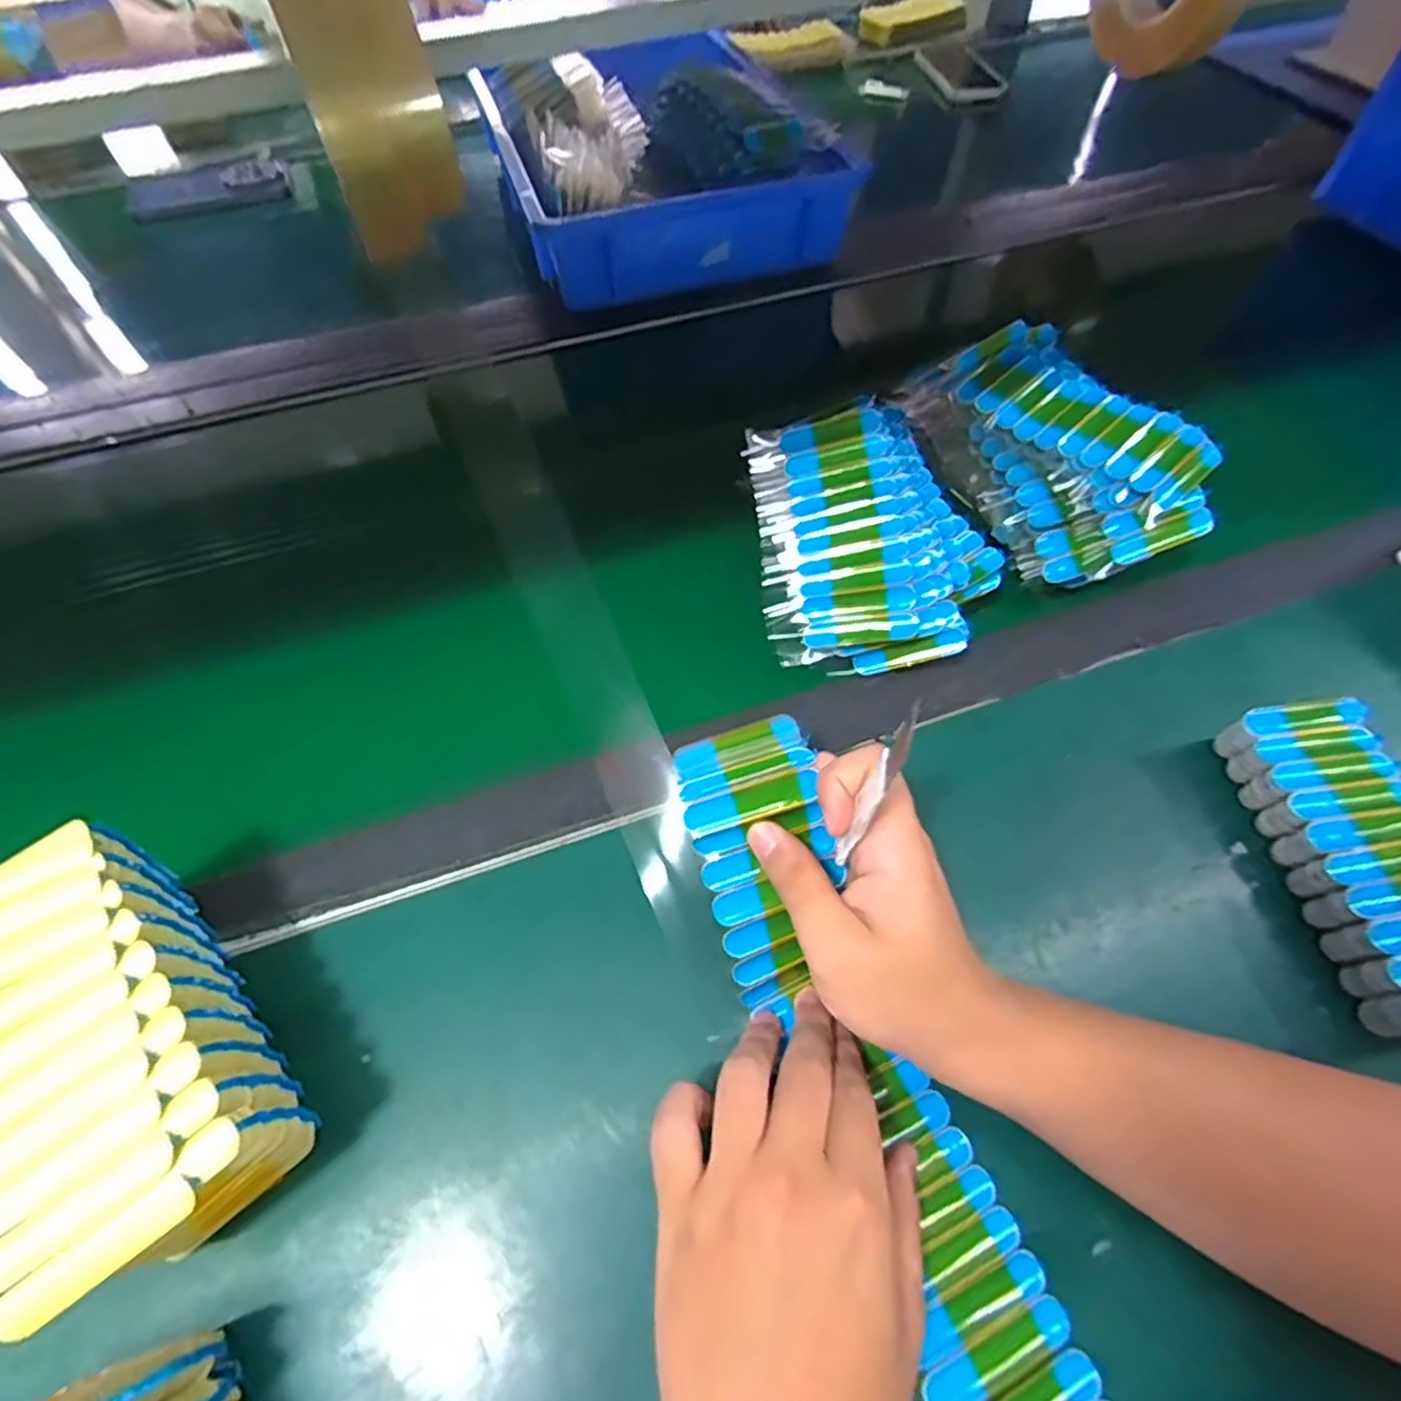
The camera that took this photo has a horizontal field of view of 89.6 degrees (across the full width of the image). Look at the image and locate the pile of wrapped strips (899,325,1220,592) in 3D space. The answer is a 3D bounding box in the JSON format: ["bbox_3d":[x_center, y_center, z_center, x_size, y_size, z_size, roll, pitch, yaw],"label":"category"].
[{"bbox_3d":[0.224,-0.164,0.452,0.105,0.058,0.197,-24,61,-13],"label":"pile of wrapped strips"}]

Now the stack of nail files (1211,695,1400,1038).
[{"bbox_3d":[0.329,0.077,0.349,0.067,0.039,0.160,-7,58,-3],"label":"stack of nail files"}]

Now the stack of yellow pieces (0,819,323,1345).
[{"bbox_3d":[-0.229,0.140,0.283,0.084,0.093,0.153,-35,63,-19],"label":"stack of yellow pieces"}]

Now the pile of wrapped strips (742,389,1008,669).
[{"bbox_3d":[0.103,-0.110,0.431,0.138,0.050,0.180,-4,58,-2],"label":"pile of wrapped strips"}]

